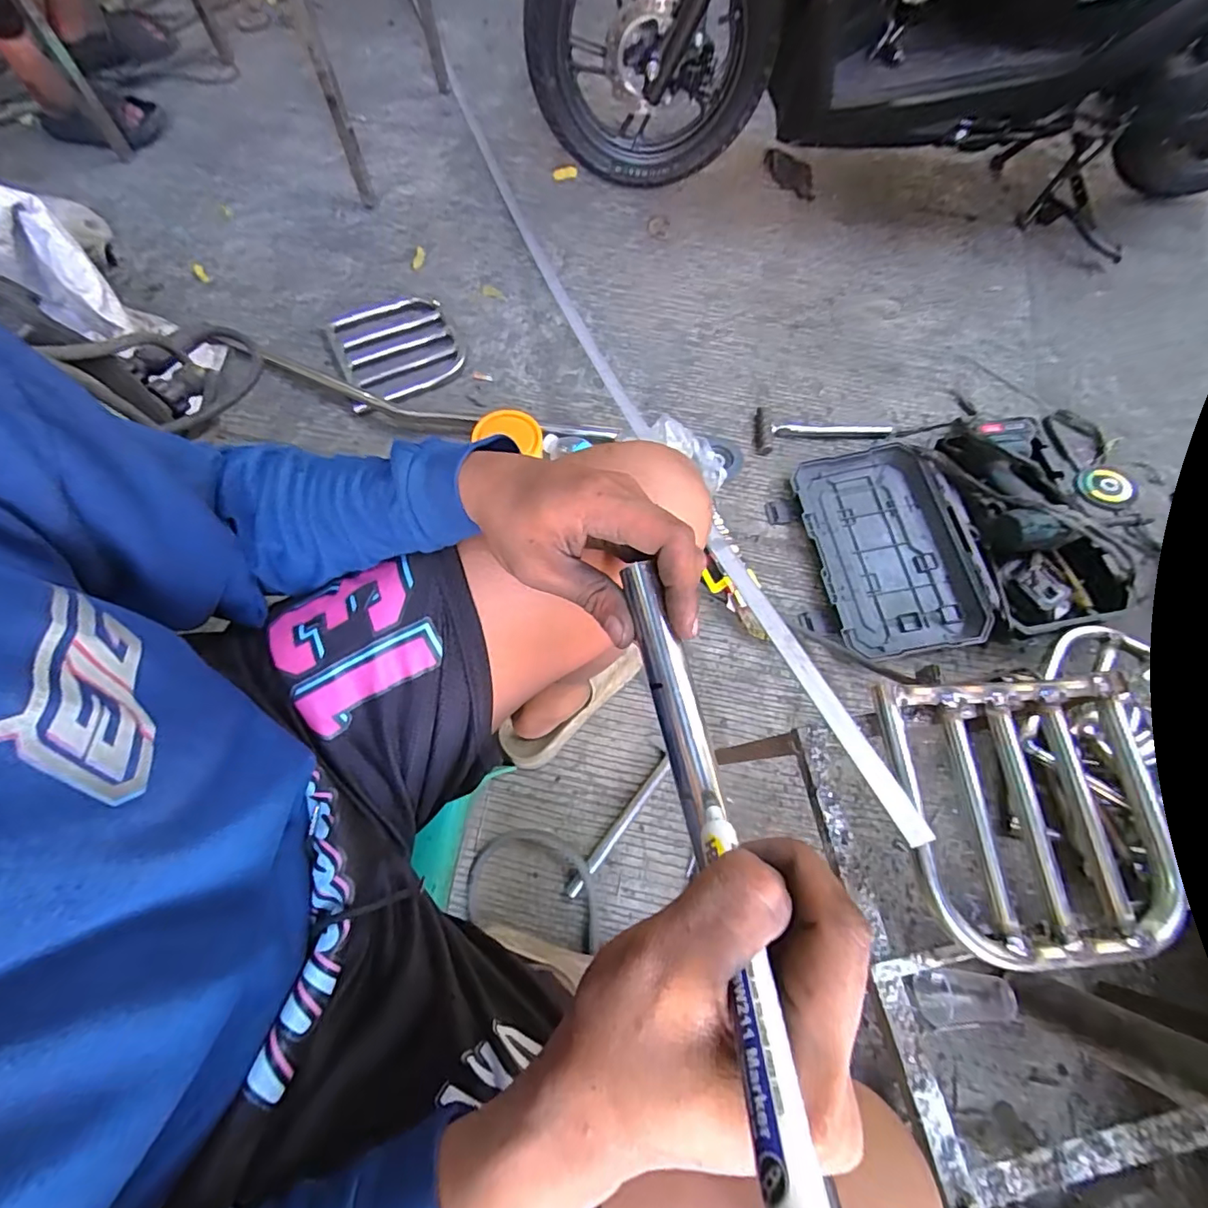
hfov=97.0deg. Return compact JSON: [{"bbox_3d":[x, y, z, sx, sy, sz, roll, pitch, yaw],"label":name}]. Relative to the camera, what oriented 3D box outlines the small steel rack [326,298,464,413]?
[{"bbox_3d":[-0.409,-0.501,1.057,0.224,0.031,0.243,-22,70,-10],"label":"small steel rack"}]

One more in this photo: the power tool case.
[{"bbox_3d":[0.550,-0.127,0.896,0.464,0.106,0.403,-7,68,-4],"label":"power tool case"}]

